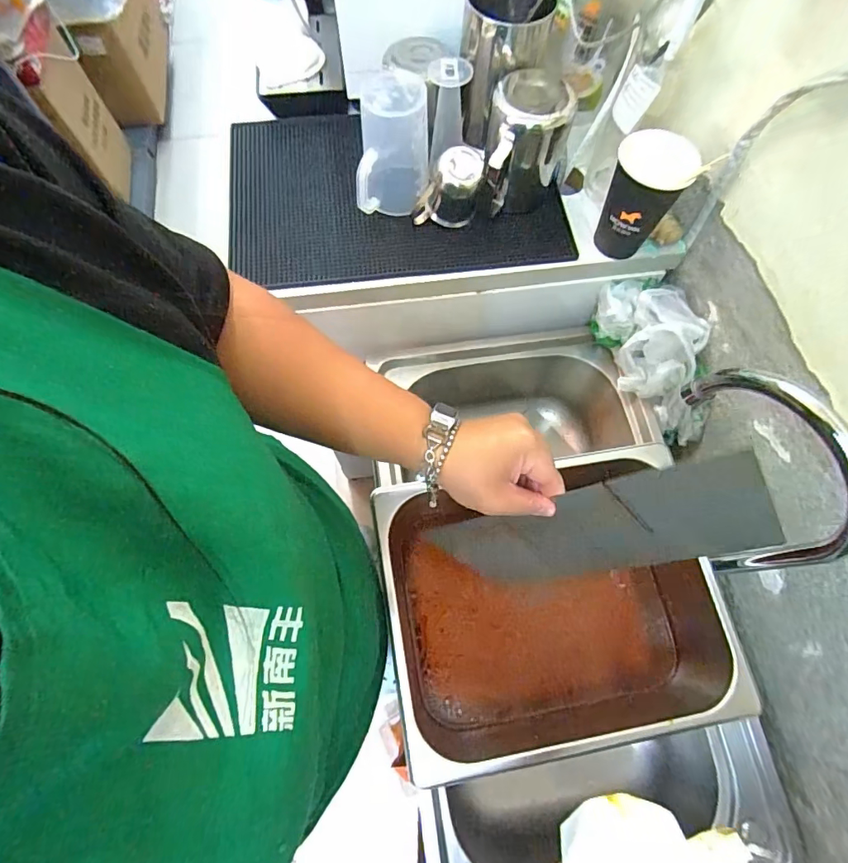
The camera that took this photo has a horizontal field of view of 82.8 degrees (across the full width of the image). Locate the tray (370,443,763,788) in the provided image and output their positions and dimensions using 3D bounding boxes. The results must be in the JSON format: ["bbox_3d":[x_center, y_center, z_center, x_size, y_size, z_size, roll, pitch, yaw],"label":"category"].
[{"bbox_3d":[0.121,0.175,0.507,0.312,0.116,0.256,-10,69,-4],"label":"tray"}]

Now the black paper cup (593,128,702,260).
[{"bbox_3d":[0.257,-0.279,0.577,0.079,0.127,0.086,0,69,0],"label":"black paper cup"}]

